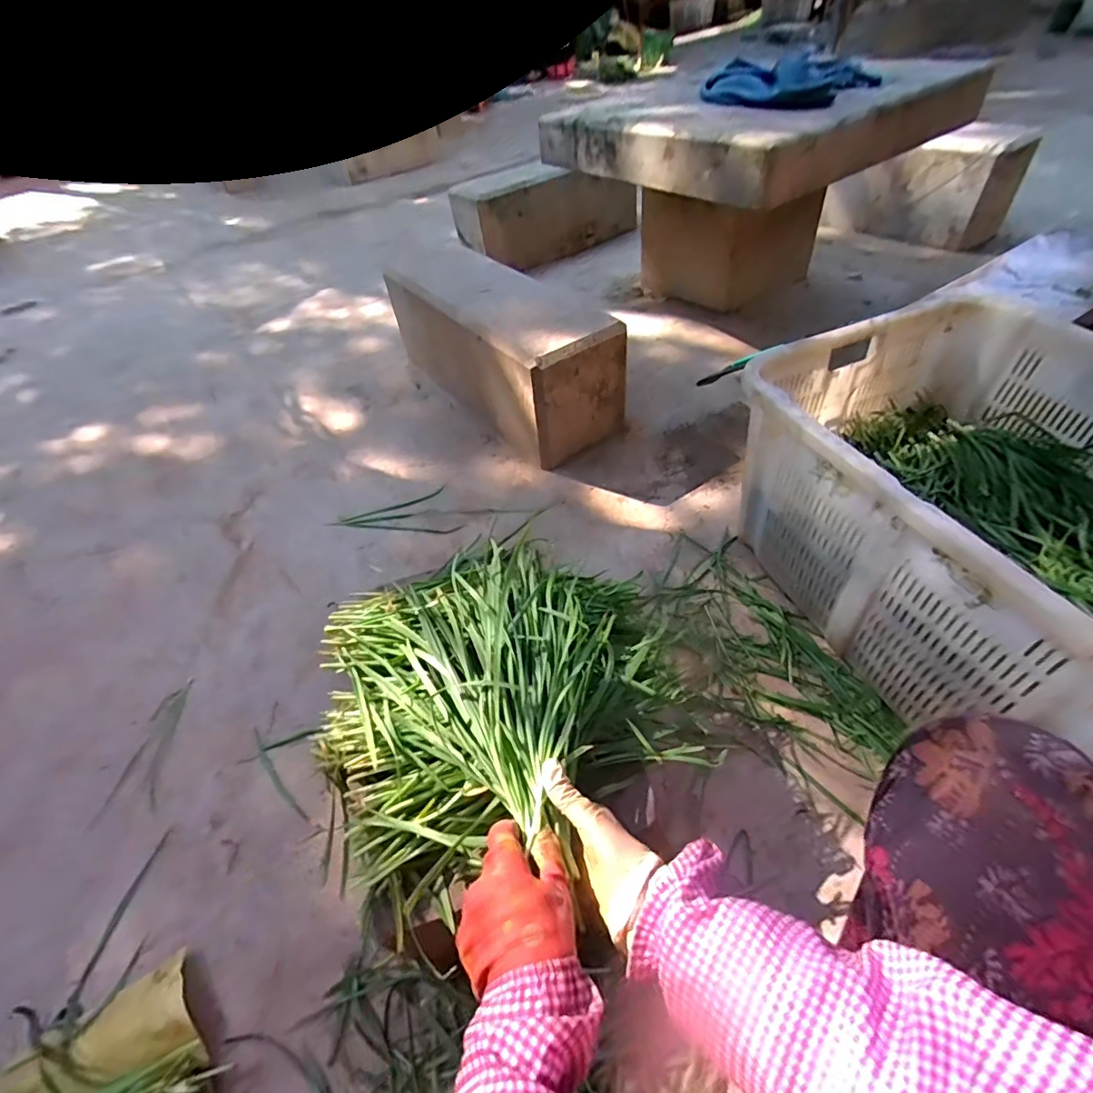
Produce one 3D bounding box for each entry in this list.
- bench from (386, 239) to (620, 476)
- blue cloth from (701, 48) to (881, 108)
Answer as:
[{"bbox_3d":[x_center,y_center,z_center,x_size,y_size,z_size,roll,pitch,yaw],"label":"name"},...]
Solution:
[{"bbox_3d":[-0.113,-0.507,1.292,0.258,0.290,0.693,-34,53,-20],"label":"bench"},{"bbox_3d":[0.534,-1.041,1.125,0.358,0.071,0.283,14,53,16],"label":"blue cloth"}]

